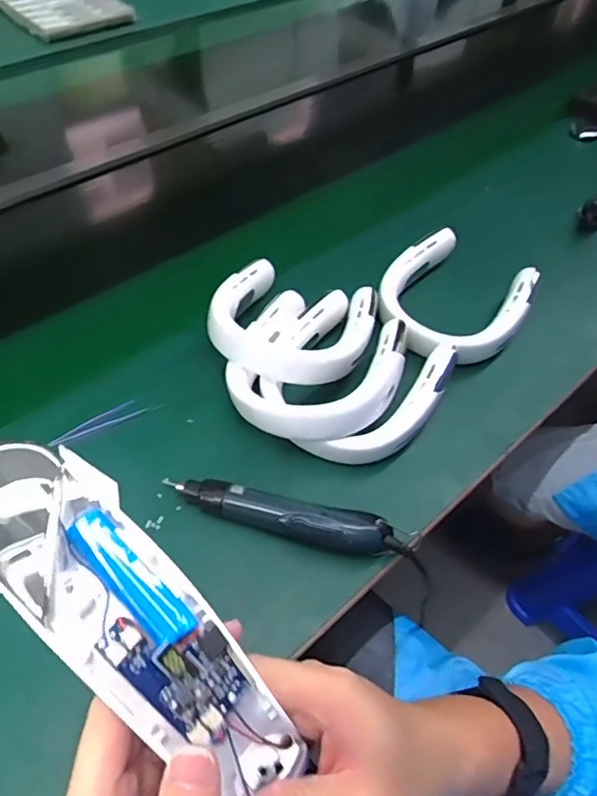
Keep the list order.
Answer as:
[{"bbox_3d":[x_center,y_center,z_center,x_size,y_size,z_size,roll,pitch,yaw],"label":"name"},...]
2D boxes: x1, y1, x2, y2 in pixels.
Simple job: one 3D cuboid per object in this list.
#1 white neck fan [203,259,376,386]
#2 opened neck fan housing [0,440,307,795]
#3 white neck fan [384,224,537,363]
[{"bbox_3d":[-0.005,-0.097,0.643,0.183,0.046,0.179,2,53,-2],"label":"white neck fan"},{"bbox_3d":[-0.070,0.095,0.234,0.189,0.036,0.054,47,60,1],"label":"opened neck fan housing"},{"bbox_3d":[0.203,-0.130,0.723,0.185,0.056,0.218,28,56,17],"label":"white neck fan"}]

